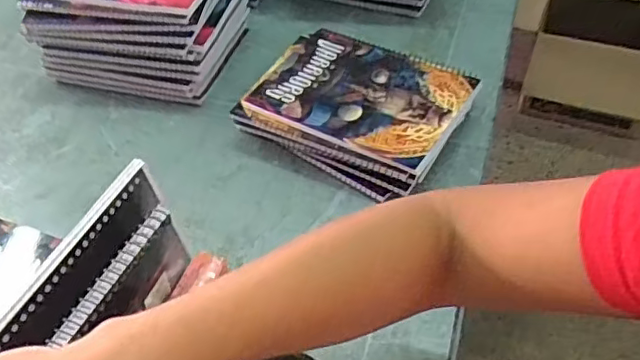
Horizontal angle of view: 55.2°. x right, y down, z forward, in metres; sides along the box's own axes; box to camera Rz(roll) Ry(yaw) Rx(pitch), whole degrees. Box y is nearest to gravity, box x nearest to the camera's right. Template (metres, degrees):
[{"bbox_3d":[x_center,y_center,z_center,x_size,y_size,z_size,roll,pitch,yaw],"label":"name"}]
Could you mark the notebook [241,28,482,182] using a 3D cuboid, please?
[{"bbox_3d":[0.042,-0.091,0.618,0.202,0.015,0.152,22,52,21],"label":"notebook"}]

